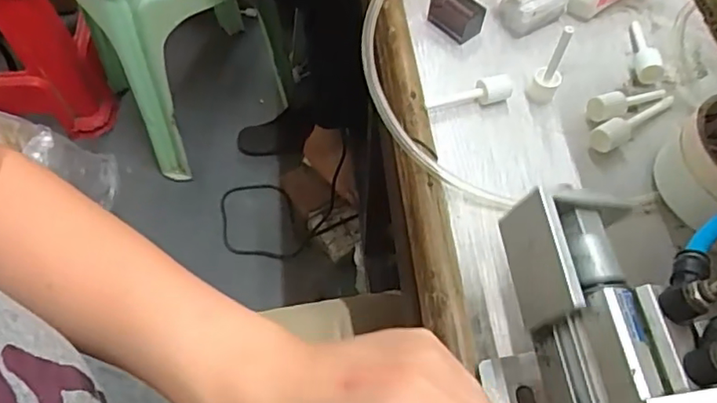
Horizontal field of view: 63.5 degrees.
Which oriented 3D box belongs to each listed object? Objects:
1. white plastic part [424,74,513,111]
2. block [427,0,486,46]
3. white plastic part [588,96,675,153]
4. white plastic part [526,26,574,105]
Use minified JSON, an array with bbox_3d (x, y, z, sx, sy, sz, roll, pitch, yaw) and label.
[{"bbox_3d":[0.079,-0.074,0.412,0.063,0.016,0.014,-17,61,-10],"label":"white plastic part"},{"bbox_3d":[0.076,-0.146,0.453,0.025,0.025,0.040,-38,67,-20],"label":"block"},{"bbox_3d":[0.194,-0.057,0.403,0.077,0.015,0.017,-29,64,-16],"label":"white plastic part"},{"bbox_3d":[0.132,-0.092,0.398,0.019,0.062,0.015,24,62,13],"label":"white plastic part"}]

